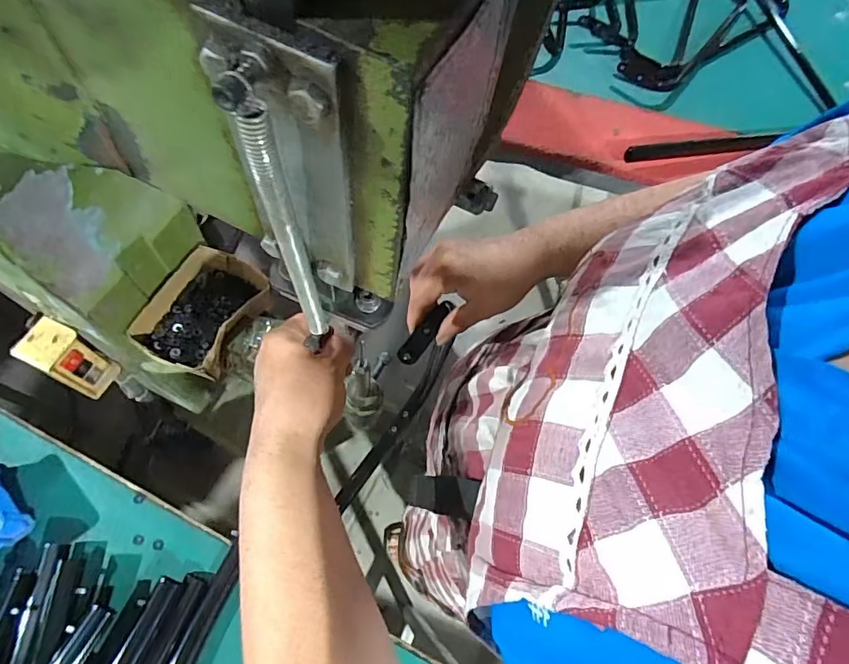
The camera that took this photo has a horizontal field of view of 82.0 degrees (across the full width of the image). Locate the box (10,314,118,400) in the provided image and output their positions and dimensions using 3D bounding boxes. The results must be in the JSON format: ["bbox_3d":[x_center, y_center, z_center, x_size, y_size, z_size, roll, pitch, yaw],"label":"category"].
[{"bbox_3d":[-0.402,0.034,0.558,0.044,0.115,0.054,21,67,7],"label":"box"}]

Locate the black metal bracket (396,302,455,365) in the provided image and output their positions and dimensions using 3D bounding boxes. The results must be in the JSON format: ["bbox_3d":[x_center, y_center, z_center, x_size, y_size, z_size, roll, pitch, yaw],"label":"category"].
[{"bbox_3d":[0.001,-0.001,0.457,0.019,0.012,0.077,32,66,12],"label":"black metal bracket"}]

